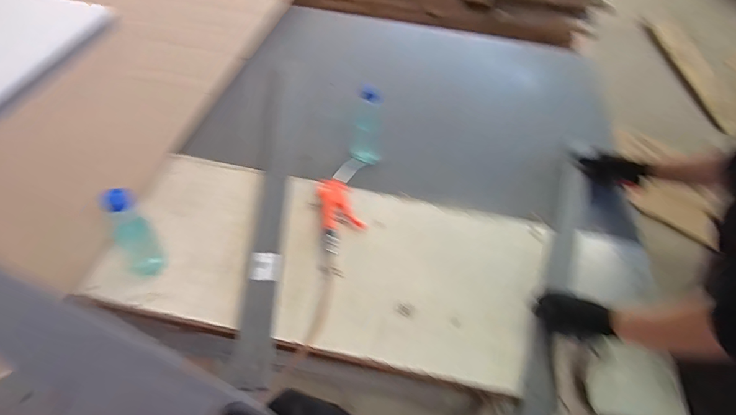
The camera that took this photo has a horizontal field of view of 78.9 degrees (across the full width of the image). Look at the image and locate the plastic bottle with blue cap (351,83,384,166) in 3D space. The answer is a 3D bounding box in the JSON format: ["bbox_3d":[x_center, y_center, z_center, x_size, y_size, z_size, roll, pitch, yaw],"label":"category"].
[{"bbox_3d":[-0.003,-0.185,1.129,0.070,0.072,0.157,6,83,-1],"label":"plastic bottle with blue cap"}]

